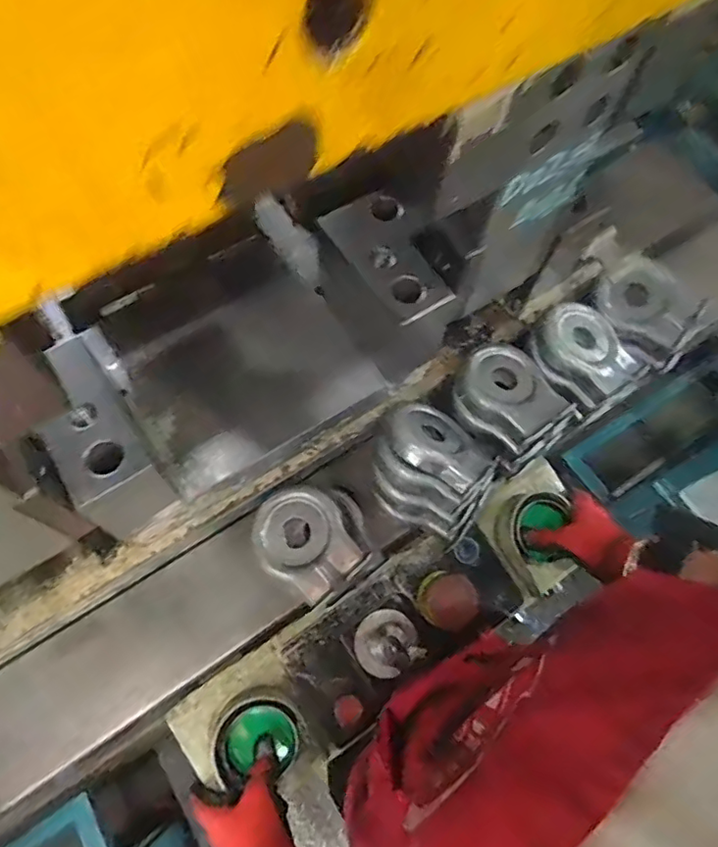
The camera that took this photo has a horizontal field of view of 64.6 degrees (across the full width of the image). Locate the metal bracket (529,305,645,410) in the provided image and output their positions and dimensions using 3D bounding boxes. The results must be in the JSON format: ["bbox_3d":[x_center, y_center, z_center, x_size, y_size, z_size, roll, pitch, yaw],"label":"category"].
[{"bbox_3d":[0.267,-0.088,0.671,0.105,0.037,0.122,-30,71,-15],"label":"metal bracket"}]

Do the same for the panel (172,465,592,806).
[{"bbox_3d":[0.048,0.220,0.614,0.473,0.117,0.124,-31,71,-14],"label":"panel"}]

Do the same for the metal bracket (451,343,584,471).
[{"bbox_3d":[0.175,-0.025,0.654,0.135,0.054,0.109,42,71,15],"label":"metal bracket"}]

